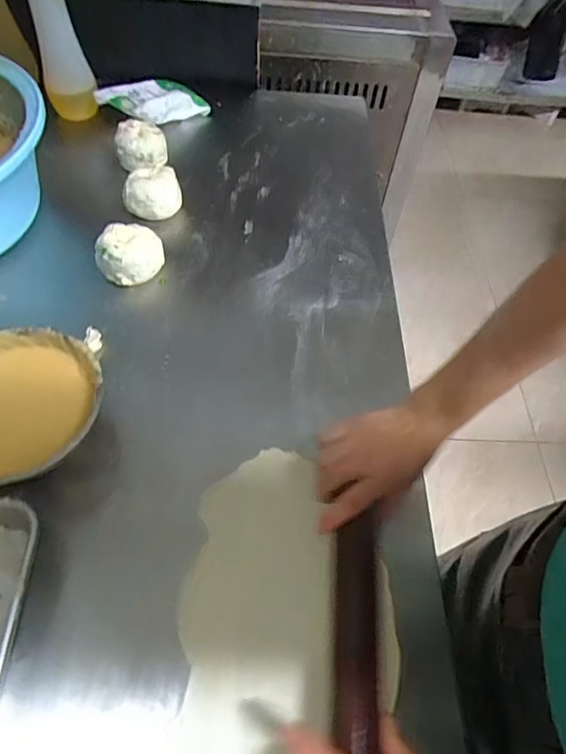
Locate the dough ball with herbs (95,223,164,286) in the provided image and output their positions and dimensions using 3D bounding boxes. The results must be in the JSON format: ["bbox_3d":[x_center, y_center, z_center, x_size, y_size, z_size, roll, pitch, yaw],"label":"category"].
[{"bbox_3d":[-0.199,-0.162,0.626,0.085,0.049,0.078,-11,59,-12],"label":"dough ball with herbs"}]

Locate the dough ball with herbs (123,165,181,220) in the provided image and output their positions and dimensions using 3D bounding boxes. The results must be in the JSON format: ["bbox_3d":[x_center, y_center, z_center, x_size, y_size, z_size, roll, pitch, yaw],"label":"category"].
[{"bbox_3d":[-0.189,-0.268,0.694,0.082,0.042,0.071,-11,59,-12],"label":"dough ball with herbs"}]

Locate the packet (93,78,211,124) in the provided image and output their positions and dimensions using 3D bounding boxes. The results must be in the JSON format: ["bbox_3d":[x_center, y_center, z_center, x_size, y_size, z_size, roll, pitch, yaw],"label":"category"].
[{"bbox_3d":[-0.234,-0.492,0.843,0.134,0.036,0.150,36,53,19],"label":"packet"}]

